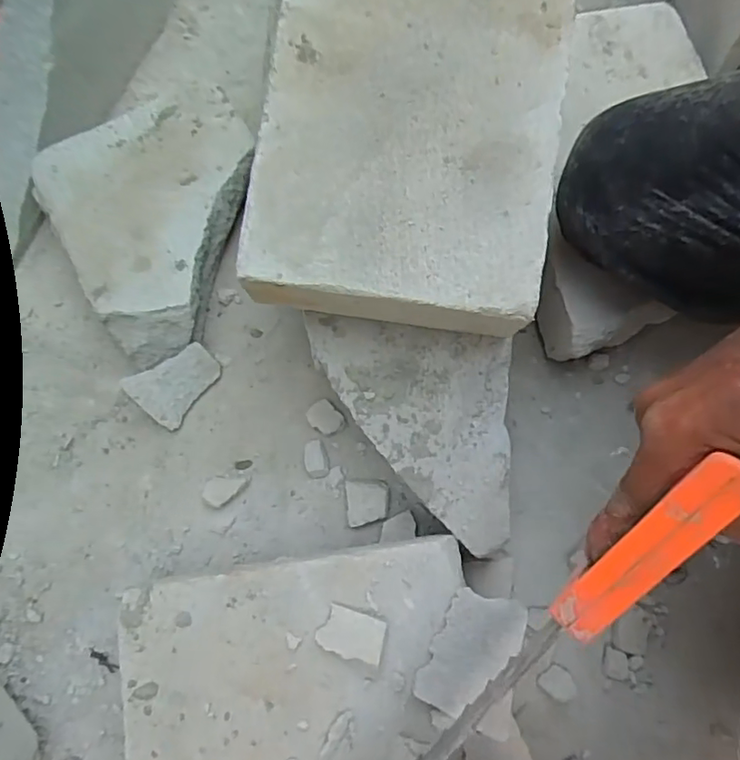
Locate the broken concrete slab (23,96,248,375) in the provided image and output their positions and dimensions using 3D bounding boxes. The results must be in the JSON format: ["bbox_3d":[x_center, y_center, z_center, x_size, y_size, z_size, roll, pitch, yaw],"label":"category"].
[{"bbox_3d":[-0.188,-0.149,0.553,0.191,0.076,0.225,-31,74,-8],"label":"broken concrete slab"}]

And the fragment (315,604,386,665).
[{"bbox_3d":[-0.013,0.171,0.383,0.044,0.013,0.028,14,73,6],"label":"fragment"}]

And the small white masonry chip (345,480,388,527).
[{"bbox_3d":[-0.002,0.104,0.490,0.036,0.024,0.038,-7,72,-1],"label":"small white masonry chip"}]

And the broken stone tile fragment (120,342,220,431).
[{"bbox_3d":[-0.179,-0.001,0.522,0.076,0.011,0.059,-52,119,-20],"label":"broken stone tile fragment"}]

